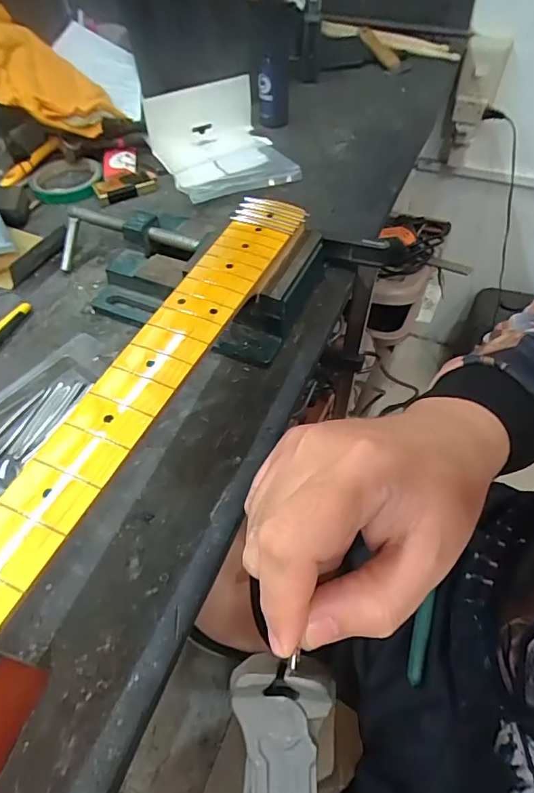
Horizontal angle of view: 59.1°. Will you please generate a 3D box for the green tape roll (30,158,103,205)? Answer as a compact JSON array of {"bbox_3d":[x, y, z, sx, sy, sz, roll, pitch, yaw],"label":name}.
[{"bbox_3d":[-0.254,-0.276,0.598,0.086,0.017,0.097,-10,54,-7],"label":"green tape roll"}]

